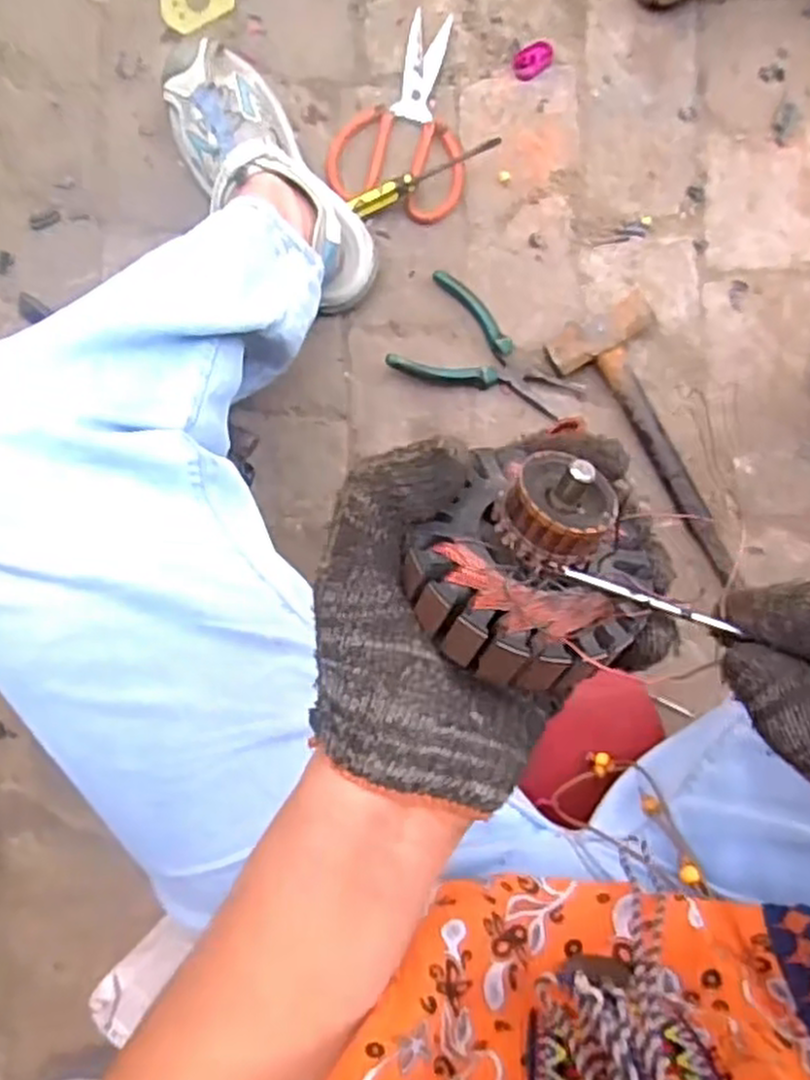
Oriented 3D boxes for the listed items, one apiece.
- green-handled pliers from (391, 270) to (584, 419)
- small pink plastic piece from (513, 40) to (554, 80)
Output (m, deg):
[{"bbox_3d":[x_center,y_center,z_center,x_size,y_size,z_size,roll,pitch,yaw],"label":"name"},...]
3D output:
[{"bbox_3d":[0.081,-0.171,0.749,0.173,0.025,0.104,32,91,-1],"label":"green-handled pliers"},{"bbox_3d":[0.126,-0.471,0.757,0.044,0.004,0.029,-38,91,1],"label":"small pink plastic piece"}]

